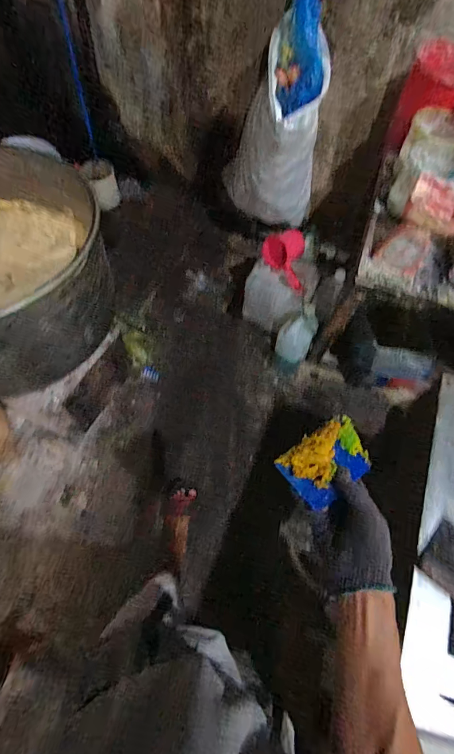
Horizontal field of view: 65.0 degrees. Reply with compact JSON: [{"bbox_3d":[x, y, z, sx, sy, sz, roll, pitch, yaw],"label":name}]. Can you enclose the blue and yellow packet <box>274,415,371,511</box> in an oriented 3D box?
[{"bbox_3d":[0.131,0.108,0.460,0.123,0.045,0.076,-30,68,-17],"label":"blue and yellow packet"}]

